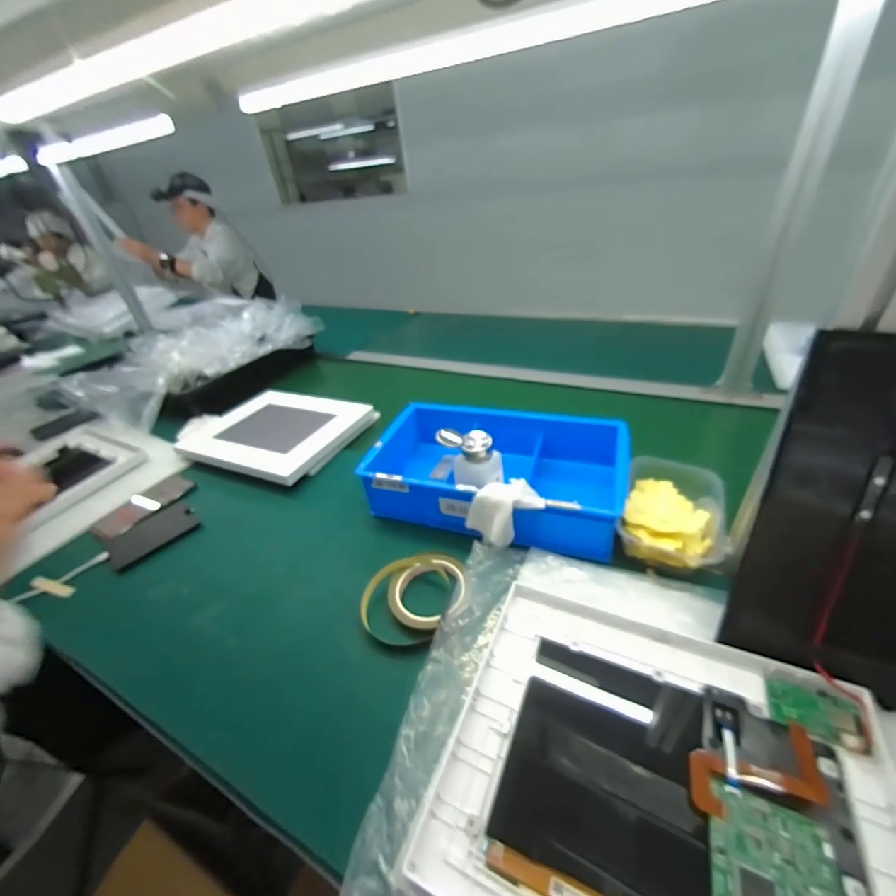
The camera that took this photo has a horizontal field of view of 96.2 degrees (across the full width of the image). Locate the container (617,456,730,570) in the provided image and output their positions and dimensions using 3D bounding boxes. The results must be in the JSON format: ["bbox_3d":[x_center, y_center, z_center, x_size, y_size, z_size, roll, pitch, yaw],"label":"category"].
[{"bbox_3d":[0.279,0.077,0.504,0.111,0.044,0.164,11,38,24],"label":"container"}]

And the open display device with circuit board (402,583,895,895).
[{"bbox_3d":[0.159,0.254,0.312,0.303,0.016,0.253,11,38,24],"label":"open display device with circuit board"}]

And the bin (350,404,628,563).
[{"bbox_3d":[0.072,0.025,0.599,0.351,0.079,0.227,6,37,18],"label":"bin"}]

